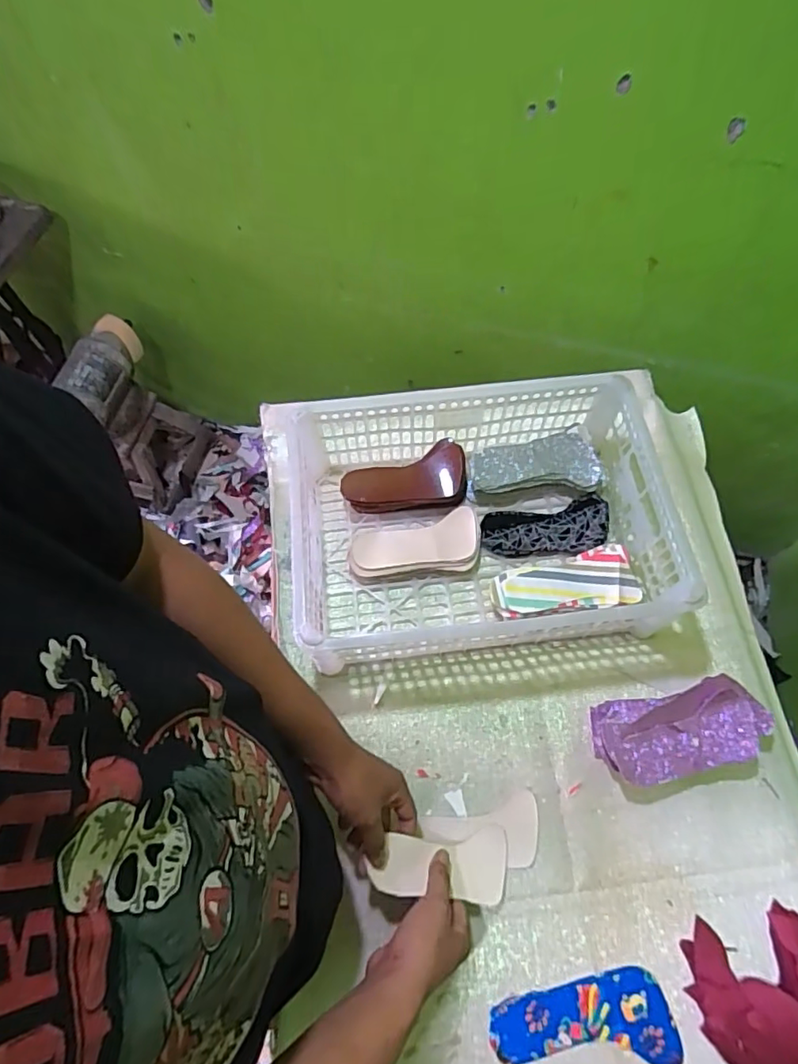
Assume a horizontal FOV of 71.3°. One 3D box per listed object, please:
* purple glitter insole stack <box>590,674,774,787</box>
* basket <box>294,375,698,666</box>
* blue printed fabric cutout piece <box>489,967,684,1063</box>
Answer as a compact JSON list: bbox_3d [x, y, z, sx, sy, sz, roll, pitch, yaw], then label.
[{"bbox_3d":[0.324,0.228,0.642,0.188,0.056,0.094,-11,66,-5],"label":"purple glitter insole stack"},{"bbox_3d":[0.087,-0.014,0.715,0.499,0.146,0.330,-5,65,-2],"label":"basket"},{"bbox_3d":[0.182,0.481,0.552,0.179,0.007,0.073,0,65,0],"label":"blue printed fabric cutout piece"}]

